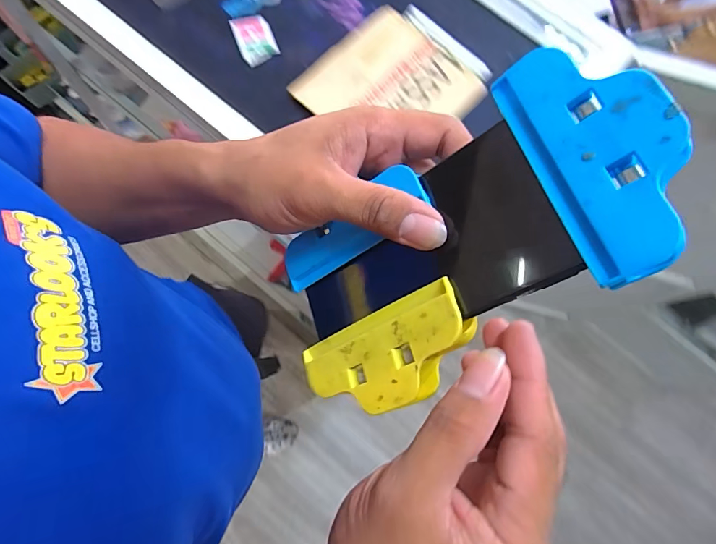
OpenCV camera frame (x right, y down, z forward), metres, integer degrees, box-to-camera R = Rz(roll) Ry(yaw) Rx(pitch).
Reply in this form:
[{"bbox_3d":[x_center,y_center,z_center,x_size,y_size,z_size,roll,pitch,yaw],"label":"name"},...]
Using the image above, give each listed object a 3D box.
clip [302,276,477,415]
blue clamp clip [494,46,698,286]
[{"bbox_3d":[0.014,0.044,0.206,0.096,0.020,0.047,-30,74,30],"label":"clip"},{"bbox_3d":[0.098,-0.045,0.160,0.048,0.029,0.098,-28,69,37],"label":"blue clamp clip"}]

